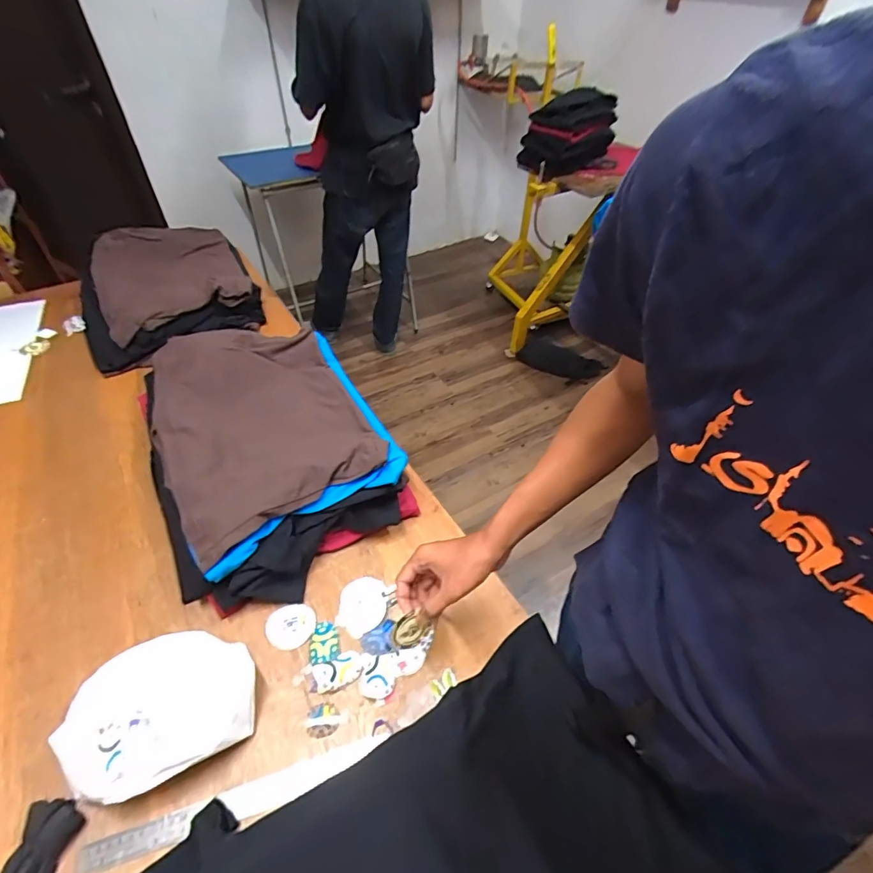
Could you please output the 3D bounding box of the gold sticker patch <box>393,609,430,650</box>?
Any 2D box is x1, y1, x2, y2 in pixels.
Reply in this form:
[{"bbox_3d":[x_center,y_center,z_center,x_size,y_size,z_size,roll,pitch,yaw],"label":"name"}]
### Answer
[{"bbox_3d":[-0.032,0.229,0.545,0.044,0.045,0.006,25,6,-27],"label":"gold sticker patch"}]

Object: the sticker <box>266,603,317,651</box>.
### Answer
[{"bbox_3d":[-0.200,0.260,0.641,0.066,0.004,0.059,-24,57,-17],"label":"sticker"}]

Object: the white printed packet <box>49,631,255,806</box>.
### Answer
[{"bbox_3d":[-0.318,0.318,0.546,0.203,0.040,0.153,-21,50,-21],"label":"white printed packet"}]

